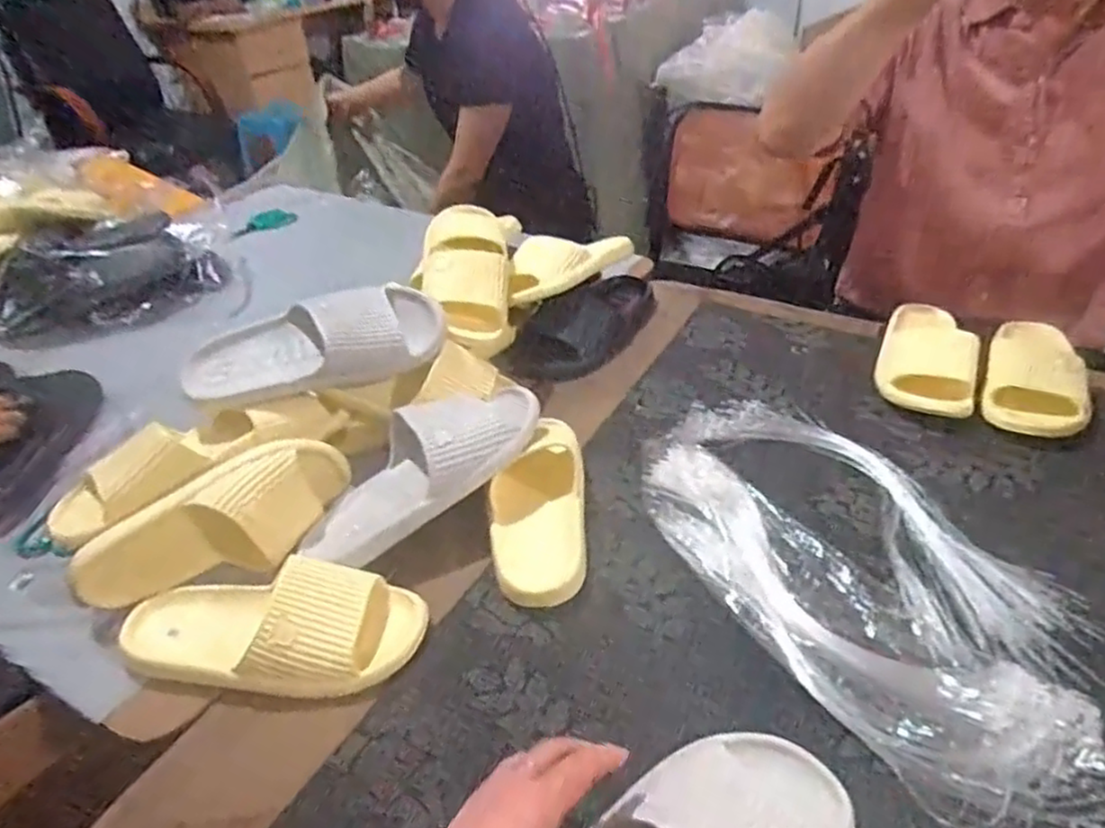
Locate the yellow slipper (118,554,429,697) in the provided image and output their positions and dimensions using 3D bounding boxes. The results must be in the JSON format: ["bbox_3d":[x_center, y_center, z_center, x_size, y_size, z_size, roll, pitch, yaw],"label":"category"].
[{"bbox_3d":[-0.241,0.174,0.598,0.251,0.064,0.110,3,38,10],"label":"yellow slipper"}]

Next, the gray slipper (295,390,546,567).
[{"bbox_3d":[-0.128,0.053,0.710,0.269,0.074,0.112,-39,48,-17],"label":"gray slipper"}]

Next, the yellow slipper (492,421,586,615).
[{"bbox_3d":[-0.016,0.086,0.694,0.093,0.062,0.207,-2,38,3],"label":"yellow slipper"}]

